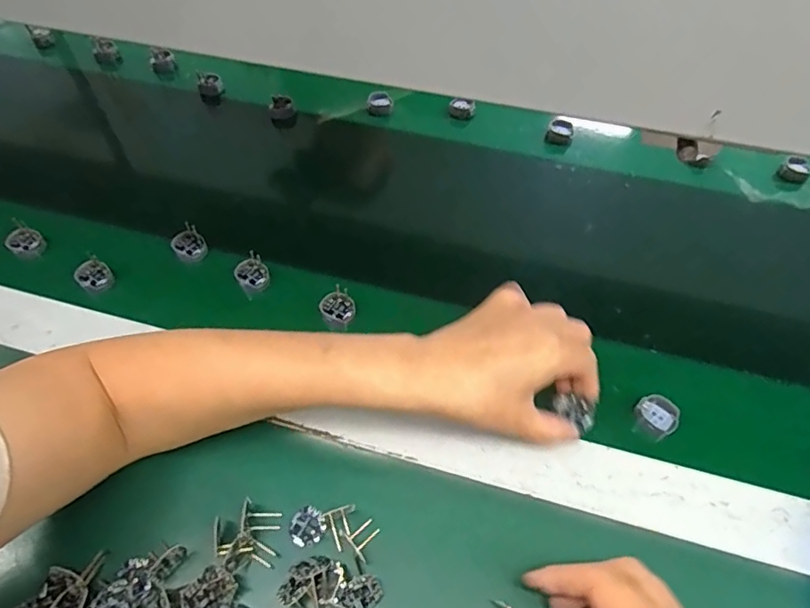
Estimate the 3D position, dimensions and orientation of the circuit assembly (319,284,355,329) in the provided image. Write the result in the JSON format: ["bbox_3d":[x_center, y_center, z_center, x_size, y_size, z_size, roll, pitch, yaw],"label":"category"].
[{"bbox_3d":[-0.055,0.003,0.453,0.026,0.014,0.030,-27,60,-18],"label":"circuit assembly"}]

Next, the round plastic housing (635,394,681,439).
[{"bbox_3d":[0.187,0.084,0.402,0.029,0.011,0.029,0,55,-1],"label":"round plastic housing"}]

